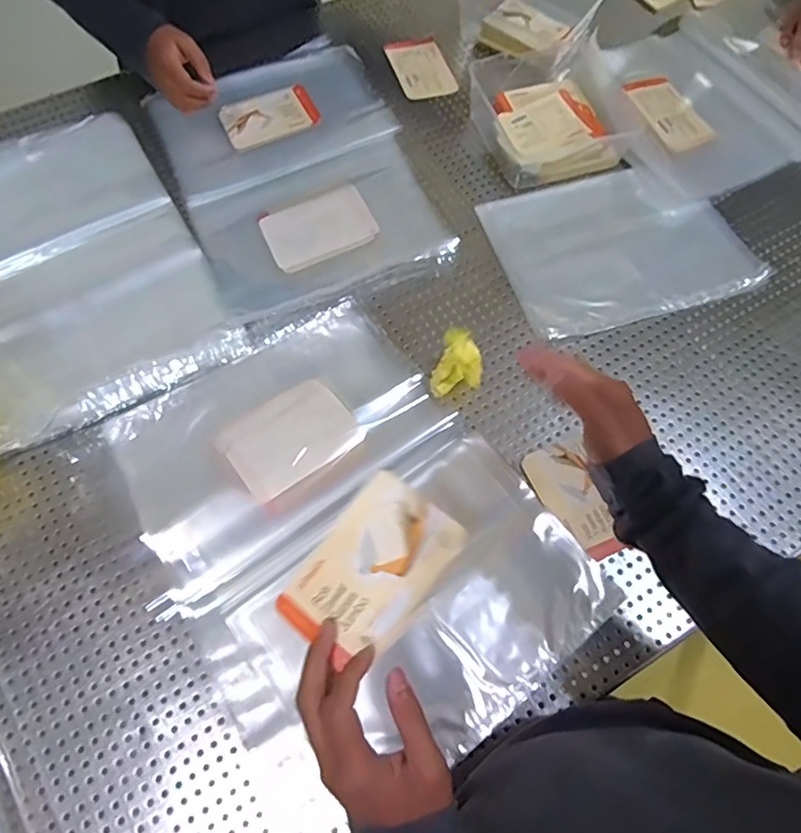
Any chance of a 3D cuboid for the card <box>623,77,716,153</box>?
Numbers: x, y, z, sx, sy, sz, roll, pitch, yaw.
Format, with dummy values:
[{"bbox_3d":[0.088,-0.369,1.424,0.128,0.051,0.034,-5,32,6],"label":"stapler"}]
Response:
[{"bbox_3d":[0.401,-0.456,0.825,0.096,0.008,0.135,-24,78,-14],"label":"card"}]

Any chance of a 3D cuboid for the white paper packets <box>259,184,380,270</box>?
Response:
[{"bbox_3d":[-0.108,-0.255,0.738,0.143,0.018,0.086,-22,69,-10],"label":"white paper packets"}]

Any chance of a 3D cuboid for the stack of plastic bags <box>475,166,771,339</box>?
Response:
[{"bbox_3d":[0.287,-0.235,0.735,0.320,0.014,0.235,-16,68,-8],"label":"stack of plastic bags"}]

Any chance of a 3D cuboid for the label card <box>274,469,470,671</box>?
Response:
[{"bbox_3d":[-0.021,0.109,0.399,0.084,0.008,0.125,35,74,19],"label":"label card"}]

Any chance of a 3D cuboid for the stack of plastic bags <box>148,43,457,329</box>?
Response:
[{"bbox_3d":[-0.142,-0.345,0.767,0.316,0.014,0.428,-23,69,-10],"label":"stack of plastic bags"}]

